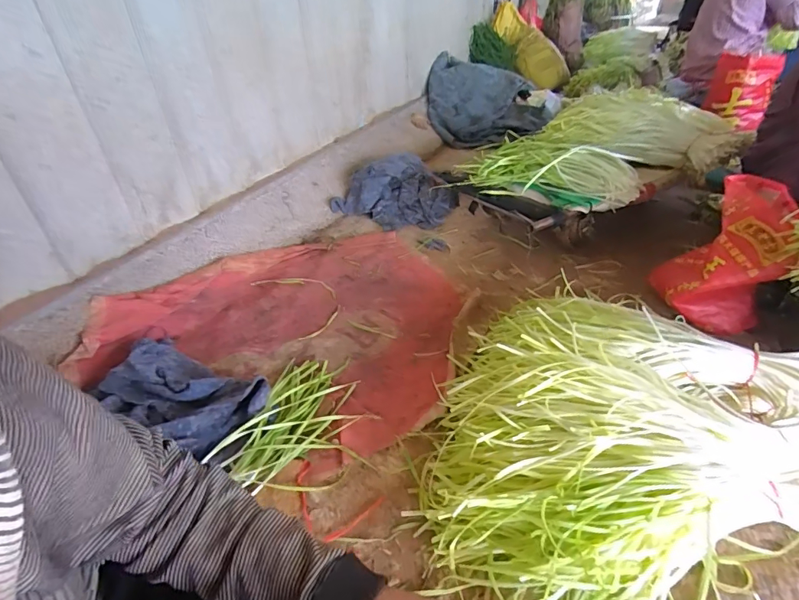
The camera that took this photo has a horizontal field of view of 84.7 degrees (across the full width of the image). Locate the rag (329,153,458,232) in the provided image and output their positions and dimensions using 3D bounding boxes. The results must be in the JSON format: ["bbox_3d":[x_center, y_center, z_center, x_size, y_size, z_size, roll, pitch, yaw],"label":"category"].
[{"bbox_3d":[-0.023,-0.425,1.750,0.429,0.159,0.368,-24,40,-24],"label":"rag"}]

